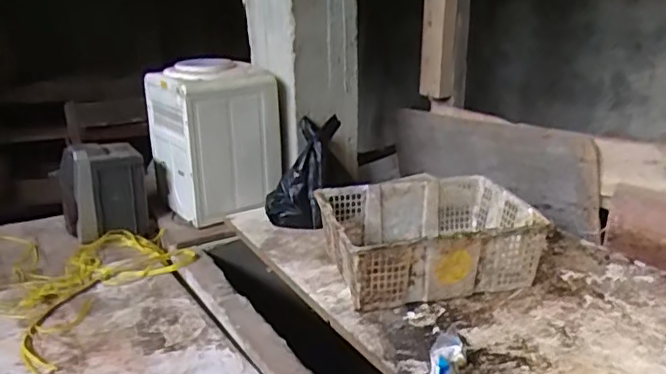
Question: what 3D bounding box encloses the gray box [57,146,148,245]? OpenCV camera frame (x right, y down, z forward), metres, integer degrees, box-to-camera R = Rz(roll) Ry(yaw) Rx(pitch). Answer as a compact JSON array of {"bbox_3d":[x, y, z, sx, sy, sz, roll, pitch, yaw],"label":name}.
[{"bbox_3d":[-0.695,0.006,1.725,0.225,0.232,0.270,-11,22,-25],"label":"gray box"}]

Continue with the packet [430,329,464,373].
[{"bbox_3d":[0.198,0.305,1.010,0.060,0.056,0.147,4,33,17],"label":"packet"}]

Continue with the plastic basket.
[{"bbox_3d":[0.223,0.121,1.405,0.471,0.176,0.362,-6,19,-14],"label":"plastic basket"}]

